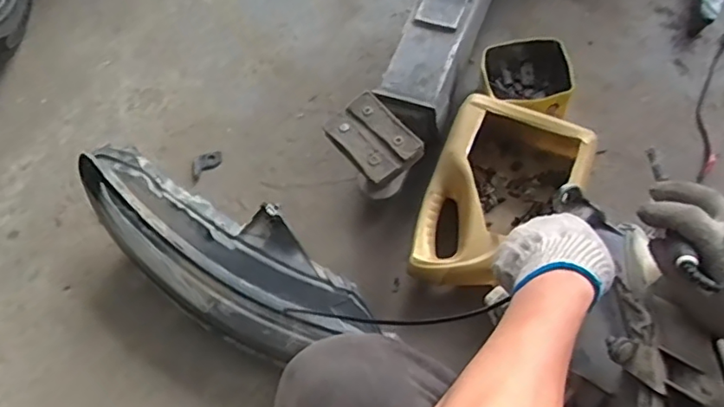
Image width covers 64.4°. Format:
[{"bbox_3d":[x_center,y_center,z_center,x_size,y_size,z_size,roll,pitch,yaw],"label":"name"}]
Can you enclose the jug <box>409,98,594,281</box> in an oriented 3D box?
[{"bbox_3d":[0.197,0.000,0.846,0.202,0.110,0.285,23,67,14],"label":"jug"}]

